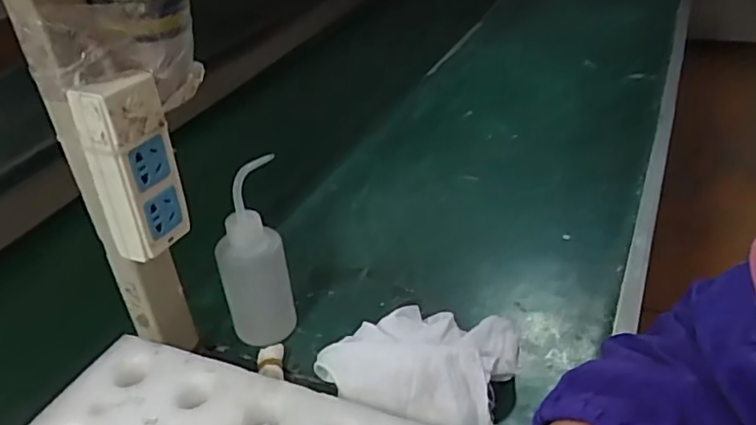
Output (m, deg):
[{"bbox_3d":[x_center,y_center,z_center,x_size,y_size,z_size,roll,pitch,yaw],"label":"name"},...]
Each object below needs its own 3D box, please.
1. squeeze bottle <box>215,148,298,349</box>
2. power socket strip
[{"bbox_3d":[-0.115,0.042,0.571,0.066,0.163,0.070,-14,35,-12],"label":"squeeze bottle"},{"bbox_3d":[-0.175,-0.034,0.441,0.031,0.126,0.053,11,37,23],"label":"power socket strip"}]

